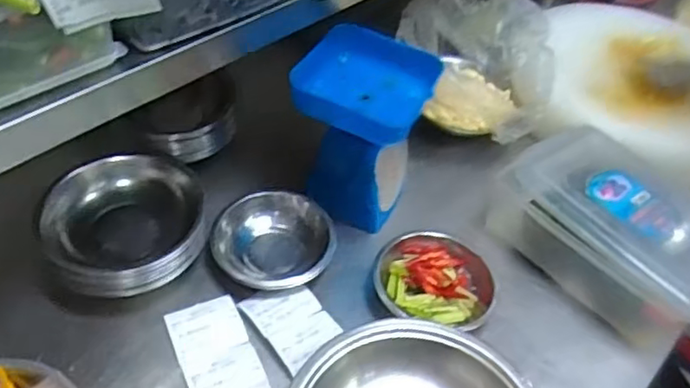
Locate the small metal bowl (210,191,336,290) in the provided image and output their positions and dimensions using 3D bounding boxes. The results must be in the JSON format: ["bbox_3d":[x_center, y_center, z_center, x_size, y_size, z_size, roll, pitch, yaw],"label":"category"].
[{"bbox_3d":[-0.089,0.055,0.771,0.142,0.038,0.122,-14,49,-18],"label":"small metal bowl"}]

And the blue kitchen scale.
[{"bbox_3d":[0.022,-0.084,0.811,0.149,0.182,0.158,22,48,15],"label":"blue kitchen scale"}]

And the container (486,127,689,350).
[{"bbox_3d":[0.349,0.045,0.800,0.180,0.113,0.280,-31,56,-30],"label":"container"}]

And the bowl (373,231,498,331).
[{"bbox_3d":[0.108,0.103,0.765,0.142,0.043,0.124,5,46,-1],"label":"bowl"}]

